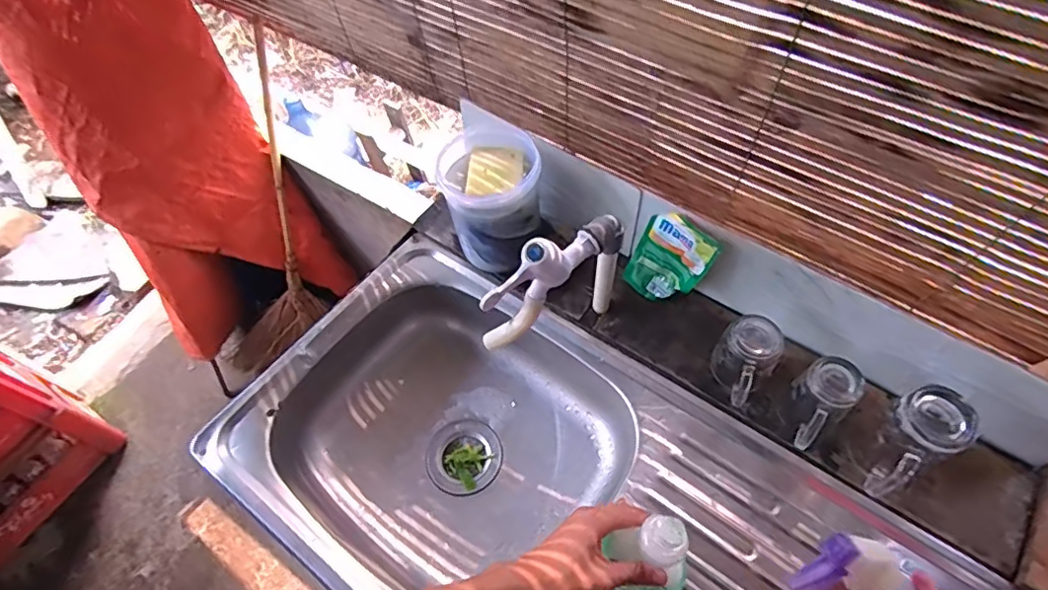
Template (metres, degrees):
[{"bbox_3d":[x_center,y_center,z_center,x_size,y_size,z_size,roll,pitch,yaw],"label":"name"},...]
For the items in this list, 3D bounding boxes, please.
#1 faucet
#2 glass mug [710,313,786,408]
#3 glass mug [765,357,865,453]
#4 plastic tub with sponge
[{"bbox_3d":[0.033,-0.017,0.596,0.174,0.161,0.048,-31,61,-14],"label":"faucet"},{"bbox_3d":[0.259,0.078,0.678,0.068,0.079,0.083,37,68,24],"label":"glass mug"},{"bbox_3d":[0.328,0.127,0.652,0.080,0.116,0.070,-37,63,-17],"label":"glass mug"},{"bbox_3d":[-0.043,-0.138,0.799,0.127,0.158,0.134,-2,58,3],"label":"plastic tub with sponge"}]

